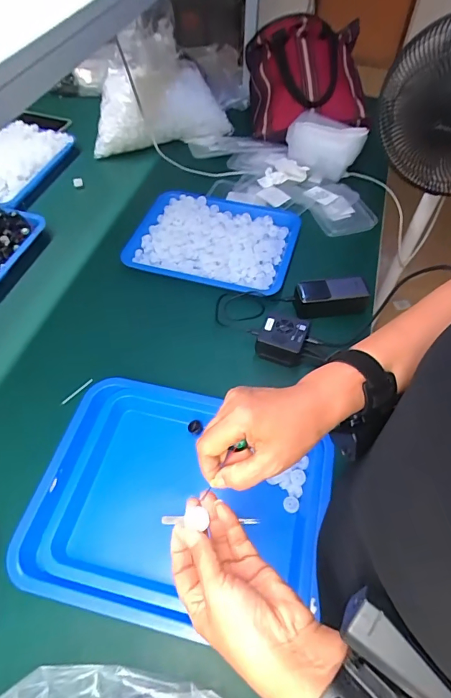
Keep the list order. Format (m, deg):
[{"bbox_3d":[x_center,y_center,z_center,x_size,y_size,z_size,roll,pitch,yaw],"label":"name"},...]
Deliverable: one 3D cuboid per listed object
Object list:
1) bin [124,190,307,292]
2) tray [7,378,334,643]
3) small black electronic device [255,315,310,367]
[{"bbox_3d":[-0.024,-0.229,0.853,0.328,0.053,0.252,13,55,8],"label":"bin"},{"bbox_3d":[-0.063,0.204,0.561,0.383,0.048,0.295,11,55,7],"label":"tray"},{"bbox_3d":[0.096,-0.021,0.695,0.079,0.038,0.074,13,55,9],"label":"small black electronic device"}]

